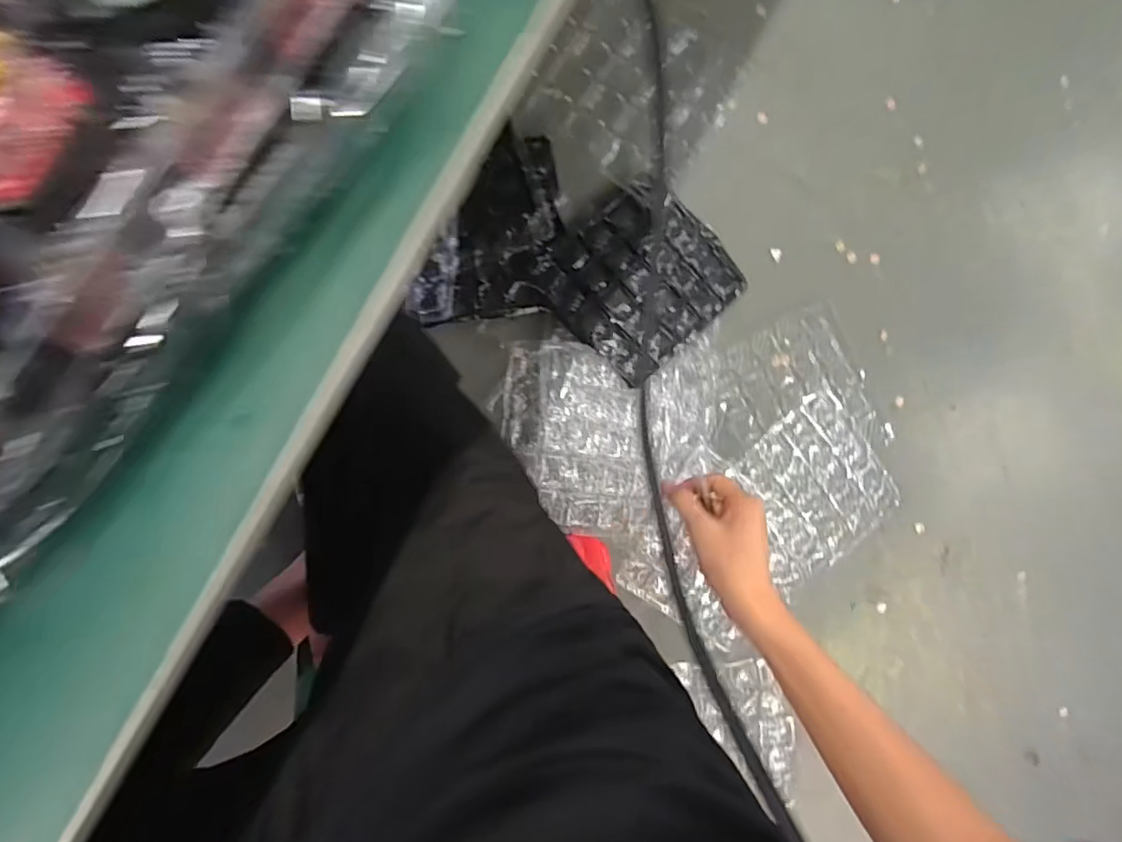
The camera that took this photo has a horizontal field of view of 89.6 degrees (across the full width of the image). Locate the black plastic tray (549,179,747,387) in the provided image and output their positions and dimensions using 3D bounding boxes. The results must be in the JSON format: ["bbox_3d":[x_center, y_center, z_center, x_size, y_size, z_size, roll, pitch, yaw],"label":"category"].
[{"bbox_3d":[0.135,-0.238,0.923,0.289,0.038,0.254,-41,95,-8],"label":"black plastic tray"}]

